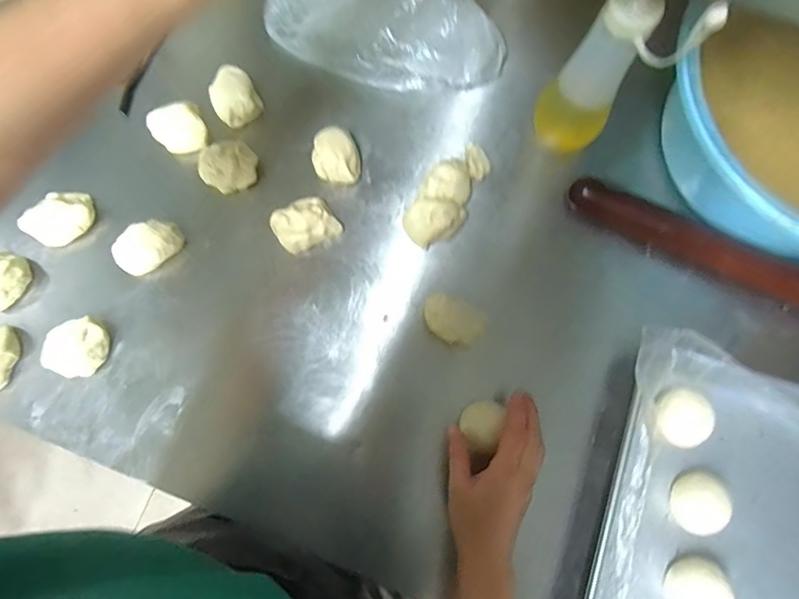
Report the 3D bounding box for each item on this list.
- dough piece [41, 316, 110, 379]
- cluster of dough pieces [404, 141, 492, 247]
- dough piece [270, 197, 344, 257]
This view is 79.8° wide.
[{"bbox_3d":[-0.351,0.052,0.521,0.053,0.030,0.063,28,80,5],"label":"dough piece"},{"bbox_3d":[0.054,-0.122,0.543,0.064,0.039,0.137,26,80,5],"label":"cluster of dough pieces"},{"bbox_3d":[-0.107,-0.085,0.547,0.068,0.036,0.049,-29,80,-6],"label":"dough piece"}]

